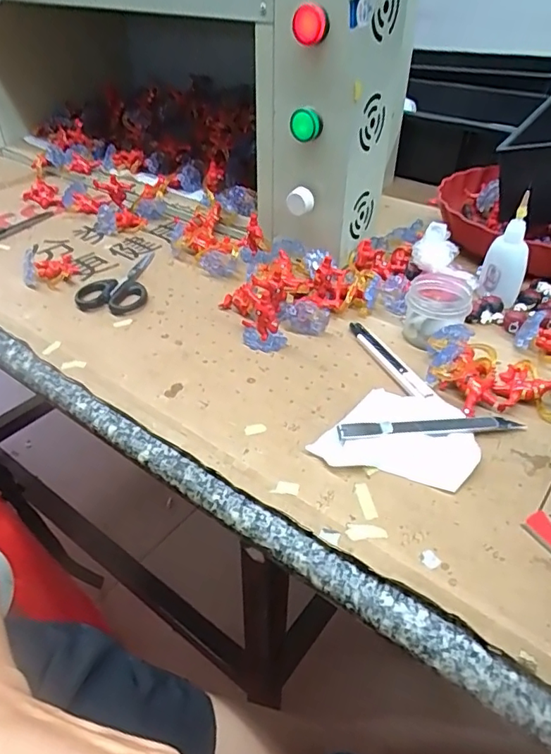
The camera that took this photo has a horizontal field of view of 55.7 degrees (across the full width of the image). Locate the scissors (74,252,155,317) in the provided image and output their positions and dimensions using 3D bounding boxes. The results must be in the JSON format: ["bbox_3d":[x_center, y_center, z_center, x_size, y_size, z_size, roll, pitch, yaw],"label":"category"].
[{"bbox_3d":[-0.161,-0.099,0.526,0.065,0.009,0.130,-5,39,-6],"label":"scissors"}]

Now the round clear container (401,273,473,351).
[{"bbox_3d":[0.138,-0.056,0.448,0.051,0.047,0.058,14,41,16],"label":"round clear container"}]

